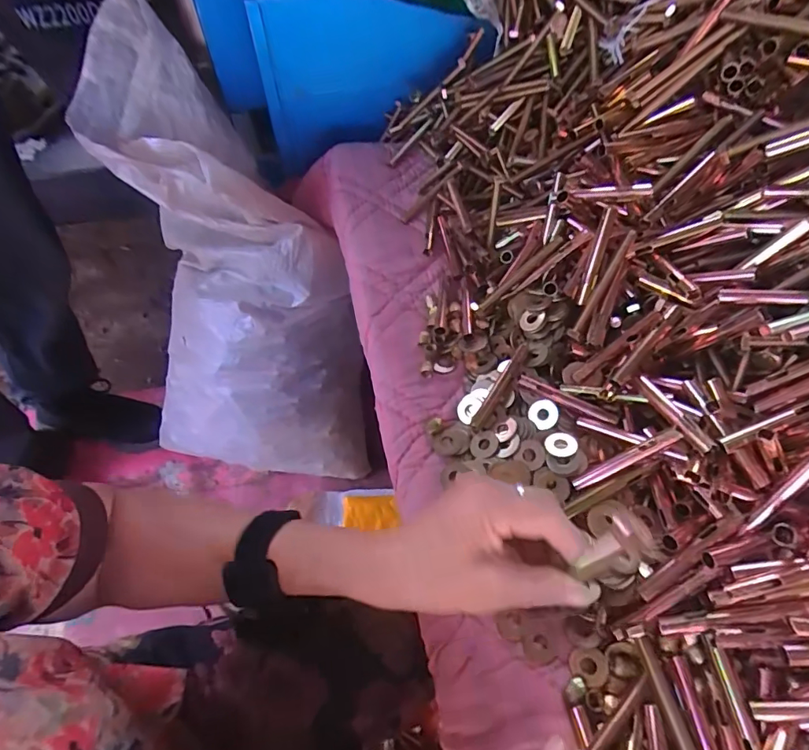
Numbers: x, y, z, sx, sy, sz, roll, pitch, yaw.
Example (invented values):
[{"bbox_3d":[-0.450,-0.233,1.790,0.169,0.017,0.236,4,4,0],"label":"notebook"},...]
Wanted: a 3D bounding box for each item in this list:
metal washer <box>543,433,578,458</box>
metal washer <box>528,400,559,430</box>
[{"bbox_3d":[0.123,0.055,0.385,0.024,0.004,0.024,-19,47,12],"label":"metal washer"},{"bbox_3d":[0.116,0.033,0.405,0.023,0.004,0.025,-5,81,34],"label":"metal washer"}]

